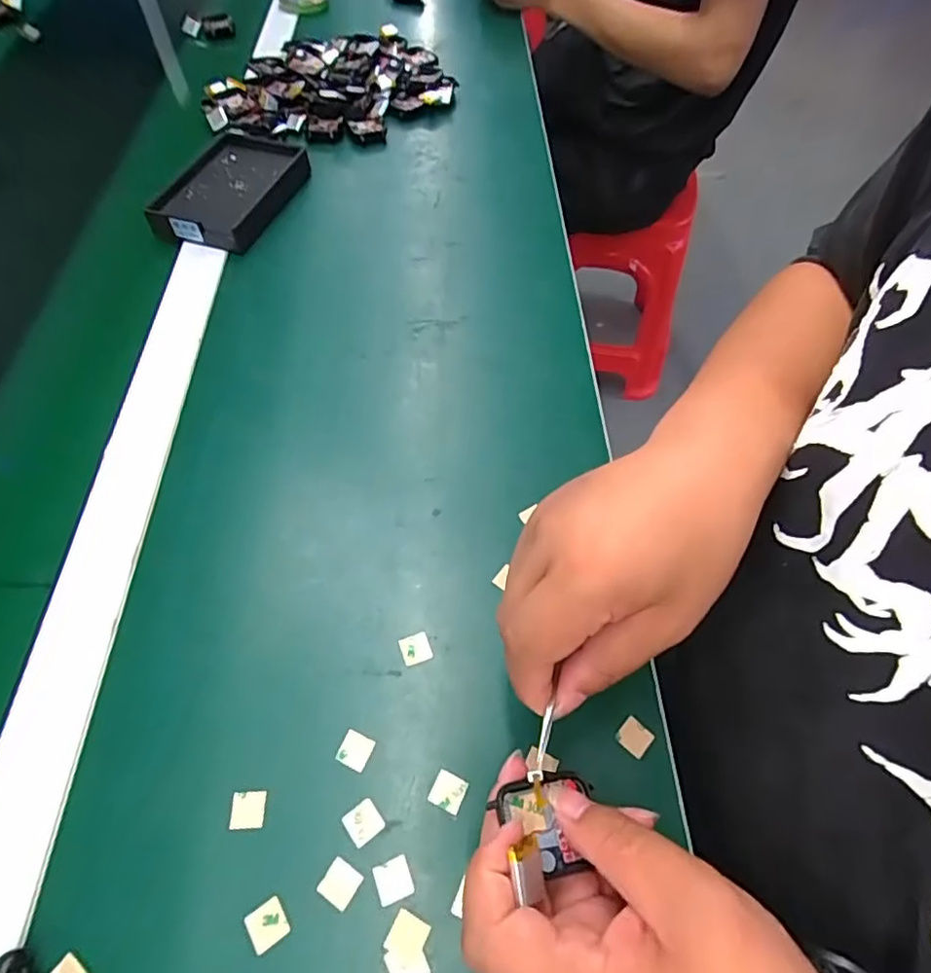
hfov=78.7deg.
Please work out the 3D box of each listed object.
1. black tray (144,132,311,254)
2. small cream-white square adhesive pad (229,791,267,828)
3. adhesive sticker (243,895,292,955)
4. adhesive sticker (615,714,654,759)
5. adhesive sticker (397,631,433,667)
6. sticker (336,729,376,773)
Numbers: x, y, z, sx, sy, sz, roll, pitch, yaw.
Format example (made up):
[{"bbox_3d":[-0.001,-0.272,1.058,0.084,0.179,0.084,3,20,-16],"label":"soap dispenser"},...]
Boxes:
[{"bbox_3d":[-0.210,-0.272,0.518,0.099,0.024,0.145,12,59,6],"label":"black tray"},{"bbox_3d":[-0.105,0.156,0.274,0.016,0.004,0.016,-4,52,0],"label":"small cream-white square adhesive pad"},{"bbox_3d":[-0.087,0.194,0.250,0.016,0.004,0.016,-30,60,-21],"label":"adhesive sticker"},{"bbox_3d":[0.088,0.131,0.296,0.016,0.004,0.016,39,64,21],"label":"adhesive sticker"},{"bbox_3d":[-0.028,0.090,0.316,0.017,0.004,0.016,-19,61,-12],"label":"adhesive sticker"},{"bbox_3d":[-0.056,0.134,0.289,0.016,0.004,0.016,19,60,12],"label":"sticker"}]

